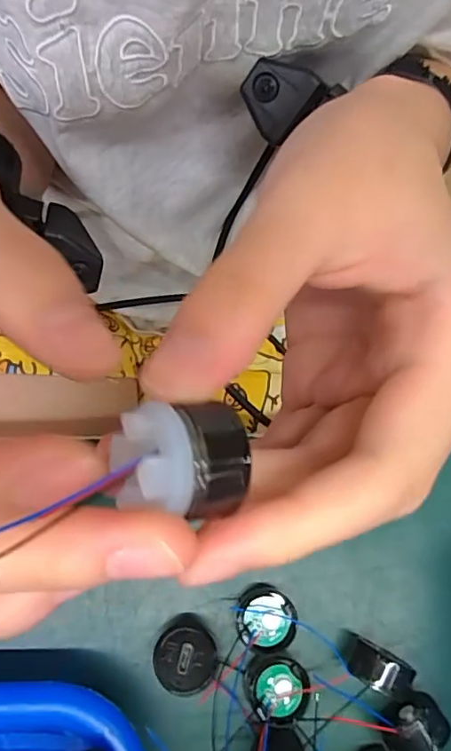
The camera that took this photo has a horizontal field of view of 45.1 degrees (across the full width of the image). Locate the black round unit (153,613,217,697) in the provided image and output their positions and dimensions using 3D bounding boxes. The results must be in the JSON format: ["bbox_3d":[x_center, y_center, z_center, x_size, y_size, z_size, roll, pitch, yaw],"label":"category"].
[{"bbox_3d":[-0.013,0.096,0.187,0.020,0.018,0.022,1,76,-3],"label":"black round unit"}]

